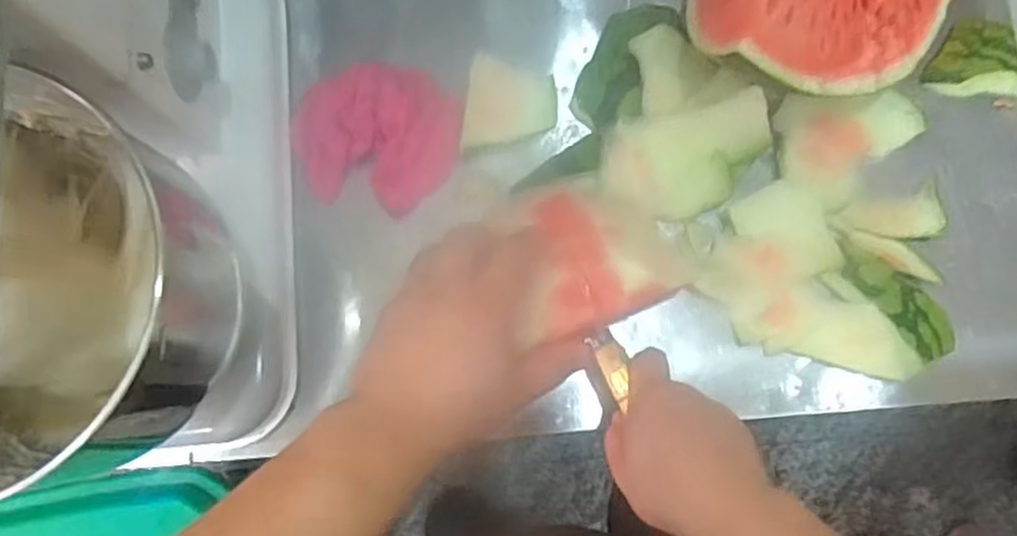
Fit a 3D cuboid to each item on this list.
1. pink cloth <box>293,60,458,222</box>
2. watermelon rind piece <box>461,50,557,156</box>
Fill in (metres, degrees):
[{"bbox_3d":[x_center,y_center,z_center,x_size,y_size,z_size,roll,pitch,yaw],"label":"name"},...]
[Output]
[{"bbox_3d":[-0.109,-0.107,0.616,0.130,0.024,0.113,7,82,3],"label":"pink cloth"},{"bbox_3d":[0.002,-0.135,0.623,0.074,0.008,0.079,6,82,3],"label":"watermelon rind piece"}]

